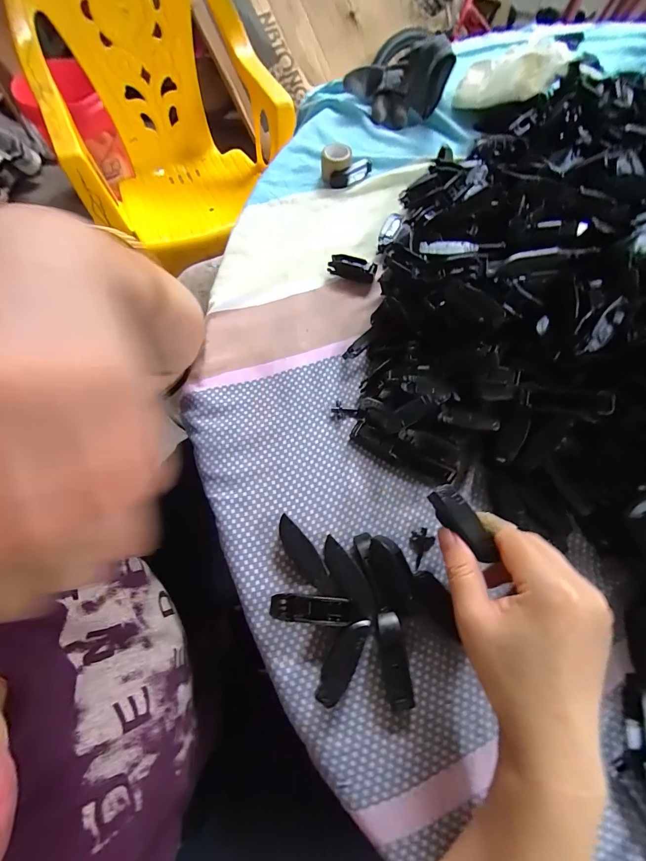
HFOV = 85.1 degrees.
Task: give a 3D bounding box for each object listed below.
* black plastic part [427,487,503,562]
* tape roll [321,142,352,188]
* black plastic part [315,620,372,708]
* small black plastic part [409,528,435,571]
[{"bbox_3d":[0.092,0.062,0.230,0.018,0.011,0.055,-33,78,-13],"label":"black plastic part"},{"bbox_3d":[0.014,-0.304,0.402,0.033,0.030,0.029,12,69,4],"label":"tape roll"},{"bbox_3d":[0.013,0.149,0.230,0.019,0.004,0.054,21,65,30],"label":"black plastic part"},{"bbox_3d":[0.072,0.088,0.267,0.017,0.006,0.026,36,72,12],"label":"small black plastic part"}]

